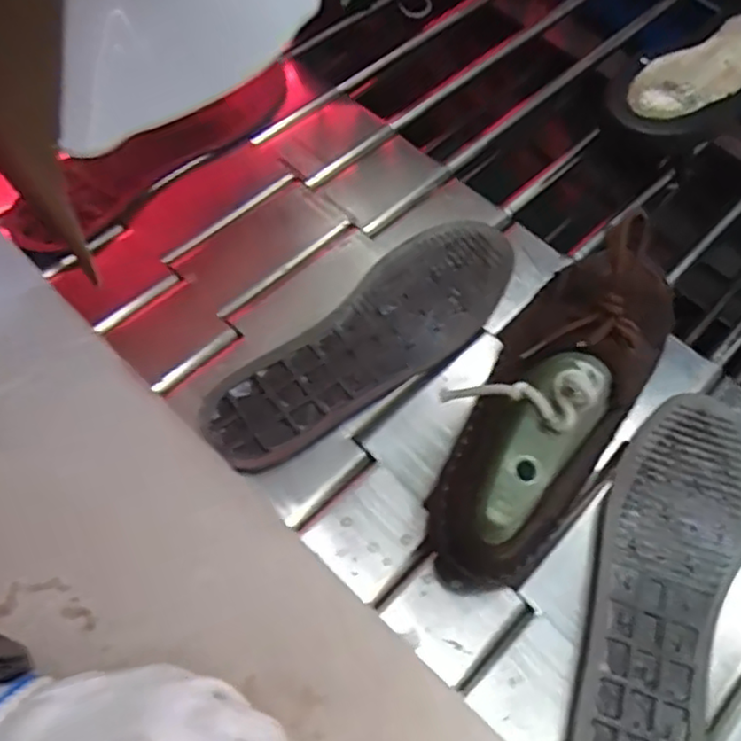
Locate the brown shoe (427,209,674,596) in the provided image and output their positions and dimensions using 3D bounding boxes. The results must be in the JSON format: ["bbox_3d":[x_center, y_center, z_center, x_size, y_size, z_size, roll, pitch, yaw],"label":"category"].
[{"bbox_3d":[0.111,0.007,0.391,0.098,0.106,0.251,33,66,14],"label":"brown shoe"}]

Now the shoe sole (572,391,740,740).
[{"bbox_3d":[0.172,0.124,0.392,0.079,0.009,0.262,23,64,10],"label":"shoe sole"}]

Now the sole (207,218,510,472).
[{"bbox_3d":[0.003,-0.023,0.458,0.256,0.011,0.082,-37,69,-19],"label":"sole"}]

